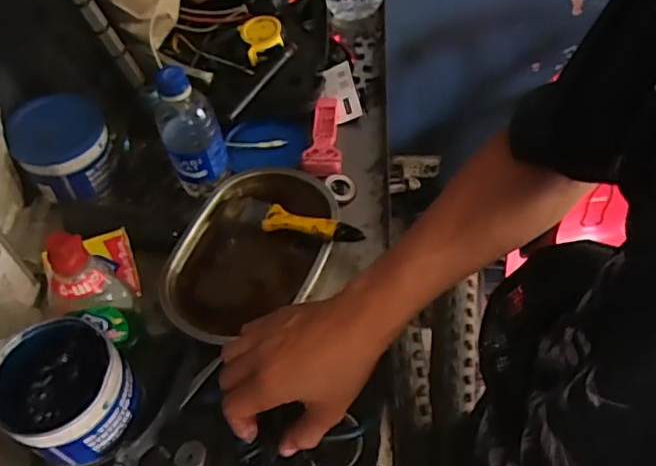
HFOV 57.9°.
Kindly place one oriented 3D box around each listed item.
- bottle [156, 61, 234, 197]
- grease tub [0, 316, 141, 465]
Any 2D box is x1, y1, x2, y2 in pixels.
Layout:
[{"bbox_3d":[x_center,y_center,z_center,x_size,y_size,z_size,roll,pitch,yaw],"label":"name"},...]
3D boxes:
[{"bbox_3d":[-0.149,-0.114,0.639,0.061,0.155,0.053,-20,57,-11],"label":"bottle"},{"bbox_3d":[-0.227,0.134,0.516,0.100,0.076,0.117,-38,62,-21],"label":"grease tub"}]

